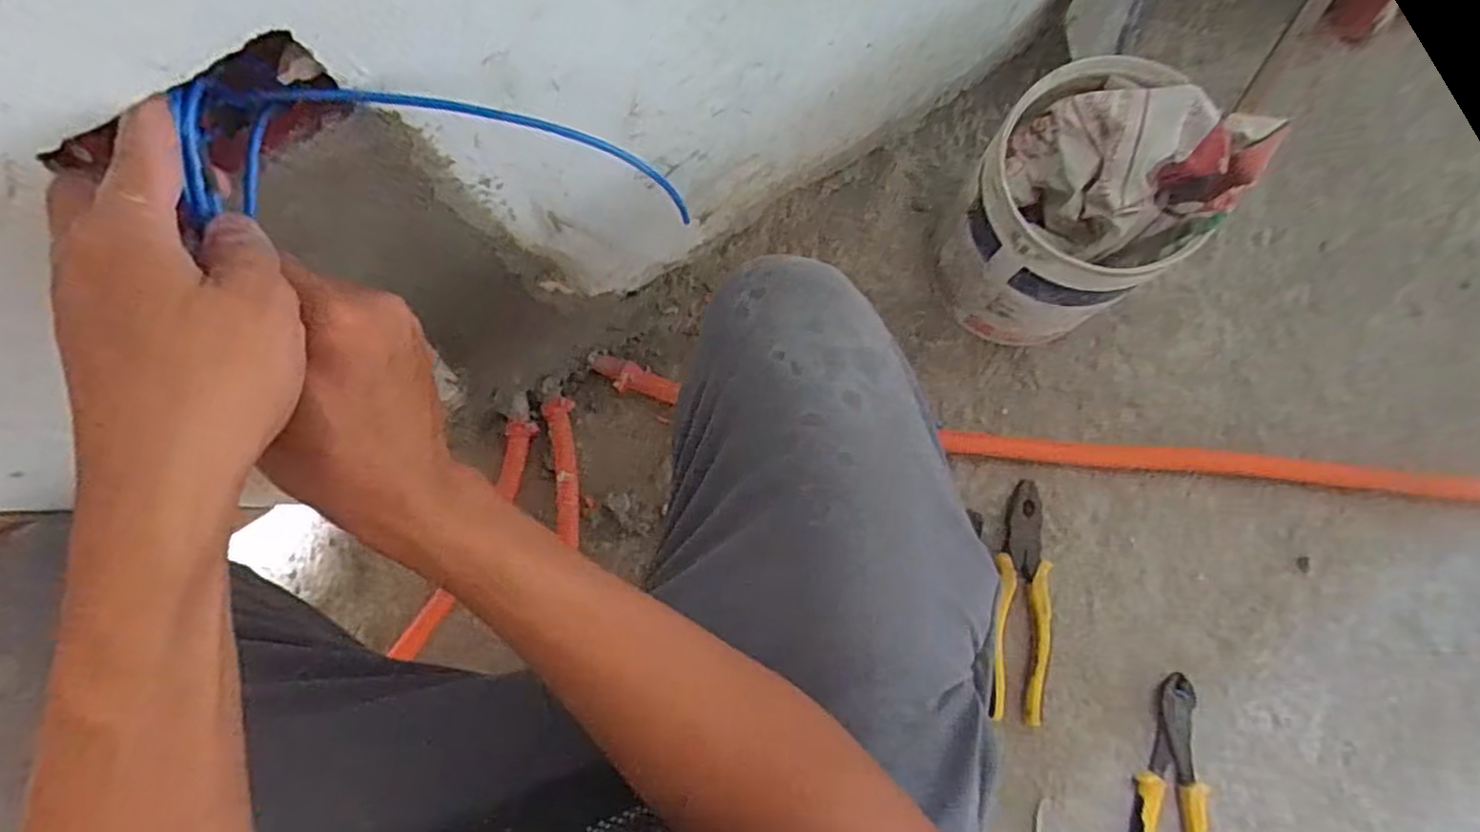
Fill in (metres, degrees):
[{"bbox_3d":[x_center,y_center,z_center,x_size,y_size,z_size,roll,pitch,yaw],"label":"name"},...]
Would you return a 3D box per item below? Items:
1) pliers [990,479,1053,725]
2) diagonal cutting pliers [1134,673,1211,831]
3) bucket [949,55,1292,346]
[{"bbox_3d":[0.261,0.170,0.661,0.051,0.014,0.214,6,84,2],"label":"pliers"},{"bbox_3d":[0.389,0.339,0.638,0.066,0.018,0.204,10,84,2],"label":"diagonal cutting pliers"},{"bbox_3d":[0.269,-0.167,0.594,0.154,0.230,0.169,0,84,1],"label":"bucket"}]

